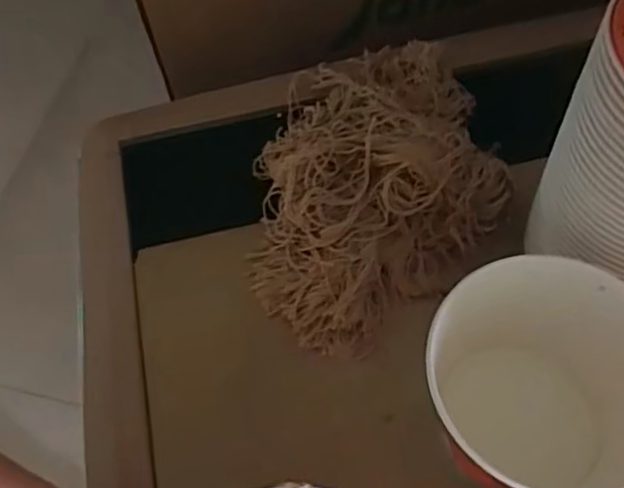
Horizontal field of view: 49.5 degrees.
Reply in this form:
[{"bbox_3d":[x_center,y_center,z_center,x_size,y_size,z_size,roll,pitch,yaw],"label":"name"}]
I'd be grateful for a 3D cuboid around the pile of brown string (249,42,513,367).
[{"bbox_3d":[0.059,-0.078,0.638,0.229,0.083,0.343,-1,60,3],"label":"pile of brown string"}]

